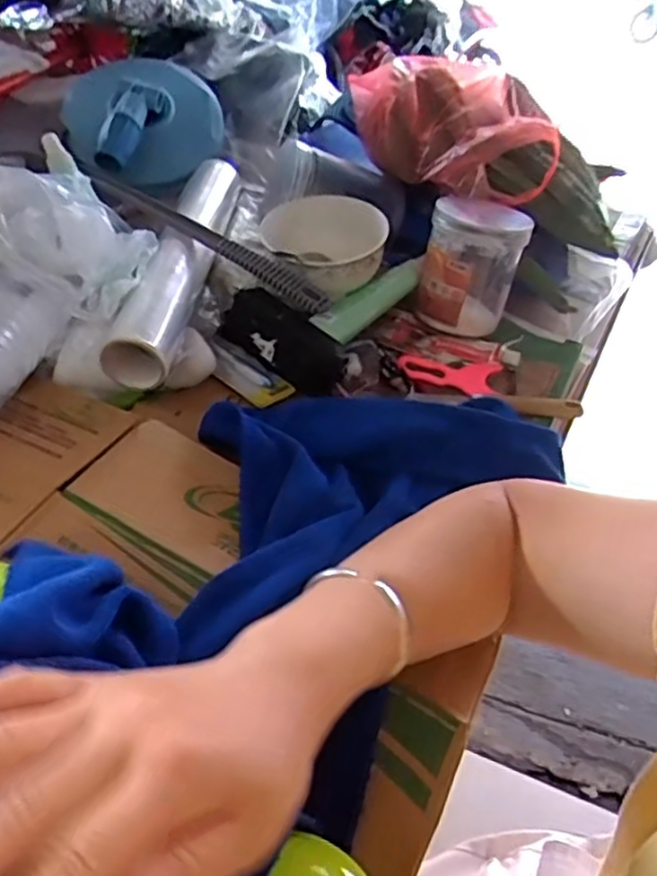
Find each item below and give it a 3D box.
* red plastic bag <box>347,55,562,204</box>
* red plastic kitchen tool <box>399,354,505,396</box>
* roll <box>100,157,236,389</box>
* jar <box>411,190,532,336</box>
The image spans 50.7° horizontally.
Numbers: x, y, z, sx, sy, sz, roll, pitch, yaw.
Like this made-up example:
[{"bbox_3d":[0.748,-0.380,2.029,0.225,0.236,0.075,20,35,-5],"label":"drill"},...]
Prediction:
[{"bbox_3d":[0.128,-0.306,0.687,0.104,0.091,0.222,-25,52,-31],"label":"red plastic bag"},{"bbox_3d":[0.104,-0.055,0.598,0.087,0.013,0.039,10,43,2],"label":"red plastic kitchen tool"},{"bbox_3d":[-0.127,-0.157,0.606,0.054,0.055,0.296,8,43,0],"label":"roll"},{"bbox_3d":[0.128,-0.156,0.623,0.079,0.102,0.090,20,44,13],"label":"jar"}]

